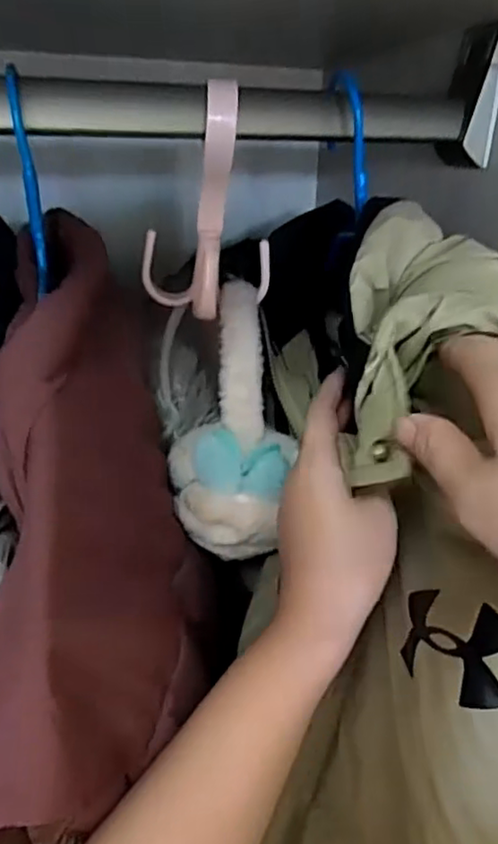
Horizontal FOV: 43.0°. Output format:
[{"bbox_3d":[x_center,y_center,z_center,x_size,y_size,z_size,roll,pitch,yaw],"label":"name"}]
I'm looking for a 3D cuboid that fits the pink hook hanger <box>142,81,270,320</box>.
[{"bbox_3d":[-0.027,-0.132,0.385,0.081,0.129,0.043,1,23,0],"label":"pink hook hanger"}]

